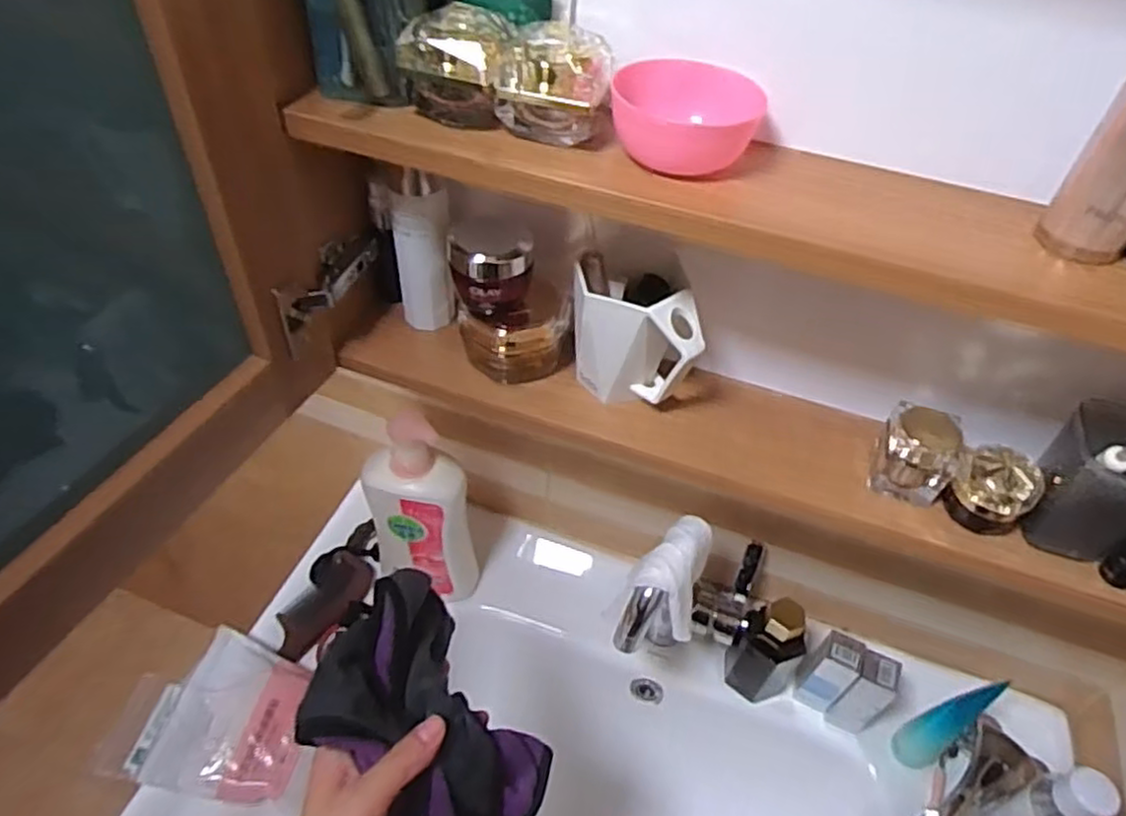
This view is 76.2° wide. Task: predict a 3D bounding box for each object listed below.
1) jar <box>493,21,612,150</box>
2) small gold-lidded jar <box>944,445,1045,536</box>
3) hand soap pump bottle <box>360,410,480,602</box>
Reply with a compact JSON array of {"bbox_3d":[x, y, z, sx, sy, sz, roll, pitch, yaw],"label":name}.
[{"bbox_3d":[-0.003,-0.191,0.423,0.057,0.053,0.050,17,48,11],"label":"jar"},{"bbox_3d":[0.290,0.056,0.484,0.045,0.052,0.049,2,47,-2],"label":"small gold-lidded jar"},{"bbox_3d":[-0.138,0.109,0.707,0.099,0.255,0.054,-9,48,-12],"label":"hand soap pump bottle"}]

